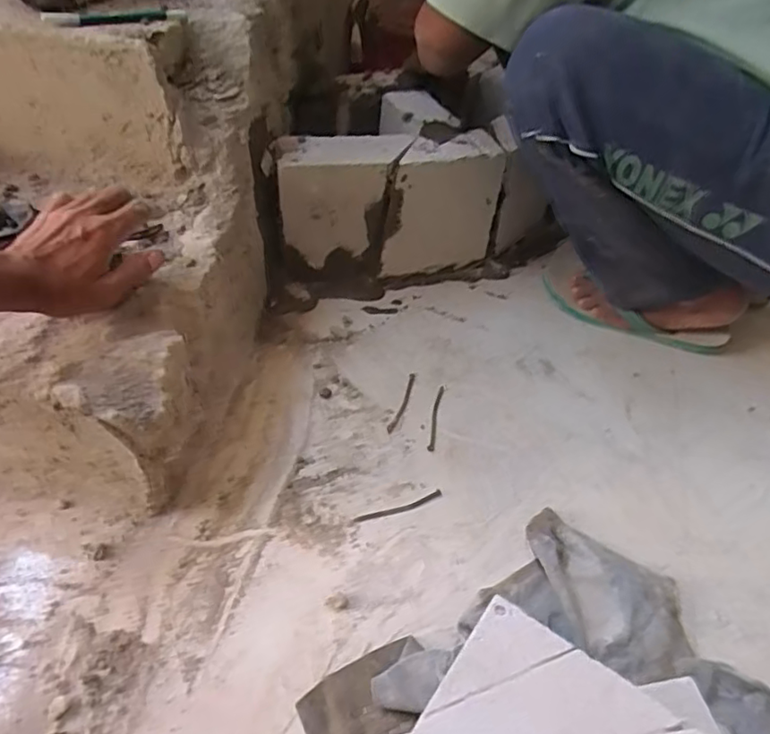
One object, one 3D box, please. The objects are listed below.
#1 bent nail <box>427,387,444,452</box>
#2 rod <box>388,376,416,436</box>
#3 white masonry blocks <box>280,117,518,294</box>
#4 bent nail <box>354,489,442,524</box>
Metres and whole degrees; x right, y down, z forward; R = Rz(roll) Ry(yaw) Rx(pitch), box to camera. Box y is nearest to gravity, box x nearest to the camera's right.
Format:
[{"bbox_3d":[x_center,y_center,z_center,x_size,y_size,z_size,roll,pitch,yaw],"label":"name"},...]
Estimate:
[{"bbox_3d":[0.063,0.062,0.750,0.010,0.004,0.101,11,46,4],"label":"bent nail"},{"bbox_3d":[0.023,0.045,0.763,0.012,0.005,0.098,16,47,10],"label":"rod"},{"bbox_3d":[0.013,-0.224,0.884,0.323,0.207,0.090,-8,47,-13],"label":"white masonry blocks"},{"bbox_3d":[0.016,0.153,0.659,0.102,0.004,0.012,-15,49,-19],"label":"bent nail"}]

